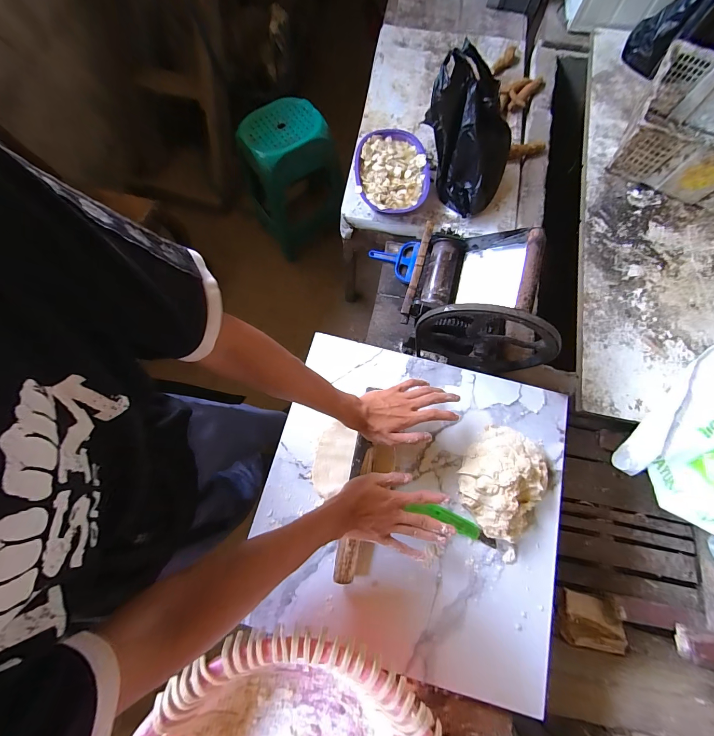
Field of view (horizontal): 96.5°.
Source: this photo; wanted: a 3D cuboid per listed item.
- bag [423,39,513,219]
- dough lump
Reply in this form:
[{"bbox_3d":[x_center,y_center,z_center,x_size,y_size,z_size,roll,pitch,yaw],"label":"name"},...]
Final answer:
[{"bbox_3d":[0.318,-0.635,0.919,0.187,0.299,0.265,-36,78,-8],"label":"bag"},{"bbox_3d":[0.244,0.186,0.524,0.134,0.064,0.170,24,77,7],"label":"dough lump"}]

